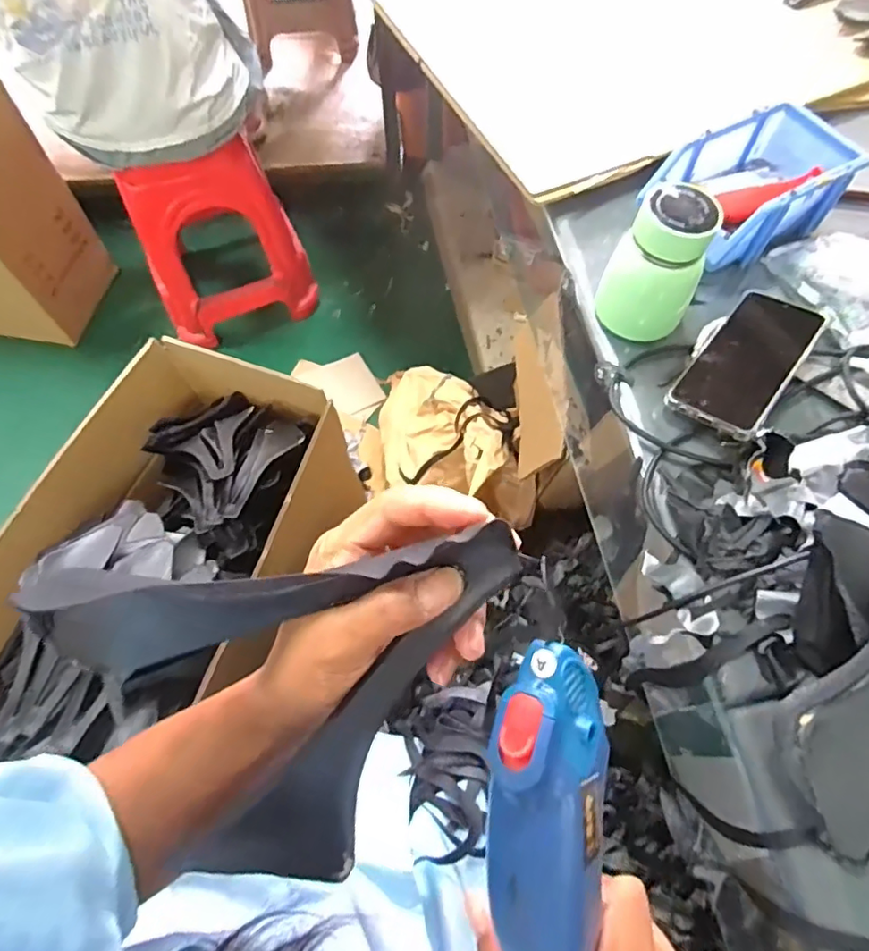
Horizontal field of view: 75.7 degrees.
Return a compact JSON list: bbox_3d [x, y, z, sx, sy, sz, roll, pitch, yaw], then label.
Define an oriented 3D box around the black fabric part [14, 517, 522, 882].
[{"bbox_3d":[-0.059,0.104,0.232,0.183,0.111,0.120,-3,65,-1],"label":"black fabric part"}]

